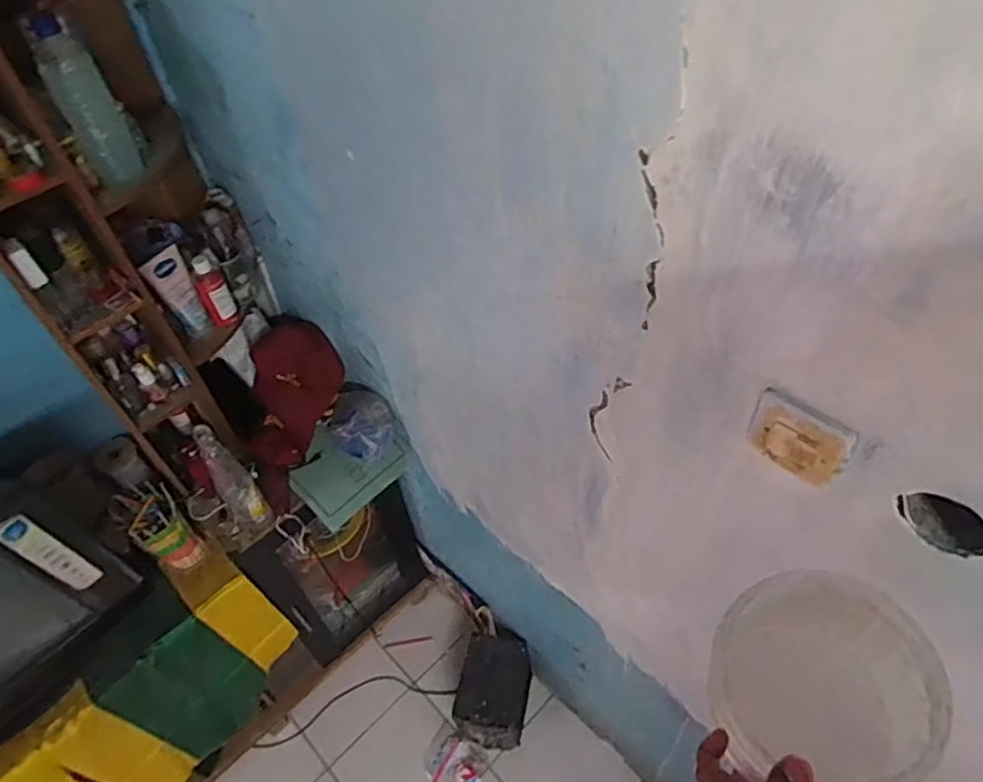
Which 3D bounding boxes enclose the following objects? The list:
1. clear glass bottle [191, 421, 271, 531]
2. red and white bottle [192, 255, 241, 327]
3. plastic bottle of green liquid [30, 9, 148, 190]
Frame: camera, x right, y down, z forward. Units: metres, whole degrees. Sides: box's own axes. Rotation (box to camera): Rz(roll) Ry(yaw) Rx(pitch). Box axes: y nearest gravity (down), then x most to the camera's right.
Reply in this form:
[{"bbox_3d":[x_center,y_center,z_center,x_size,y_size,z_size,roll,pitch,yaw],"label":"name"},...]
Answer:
[{"bbox_3d":[-0.481,0.167,1.232,0.065,0.228,0.073,-34,54,-21],"label":"clear glass bottle"},{"bbox_3d":[-0.511,-0.181,1.226,0.053,0.128,0.050,-25,52,-15],"label":"red and white bottle"},{"bbox_3d":[-0.559,-0.395,0.922,0.068,0.207,0.069,-29,53,-18],"label":"plastic bottle of green liquid"}]

